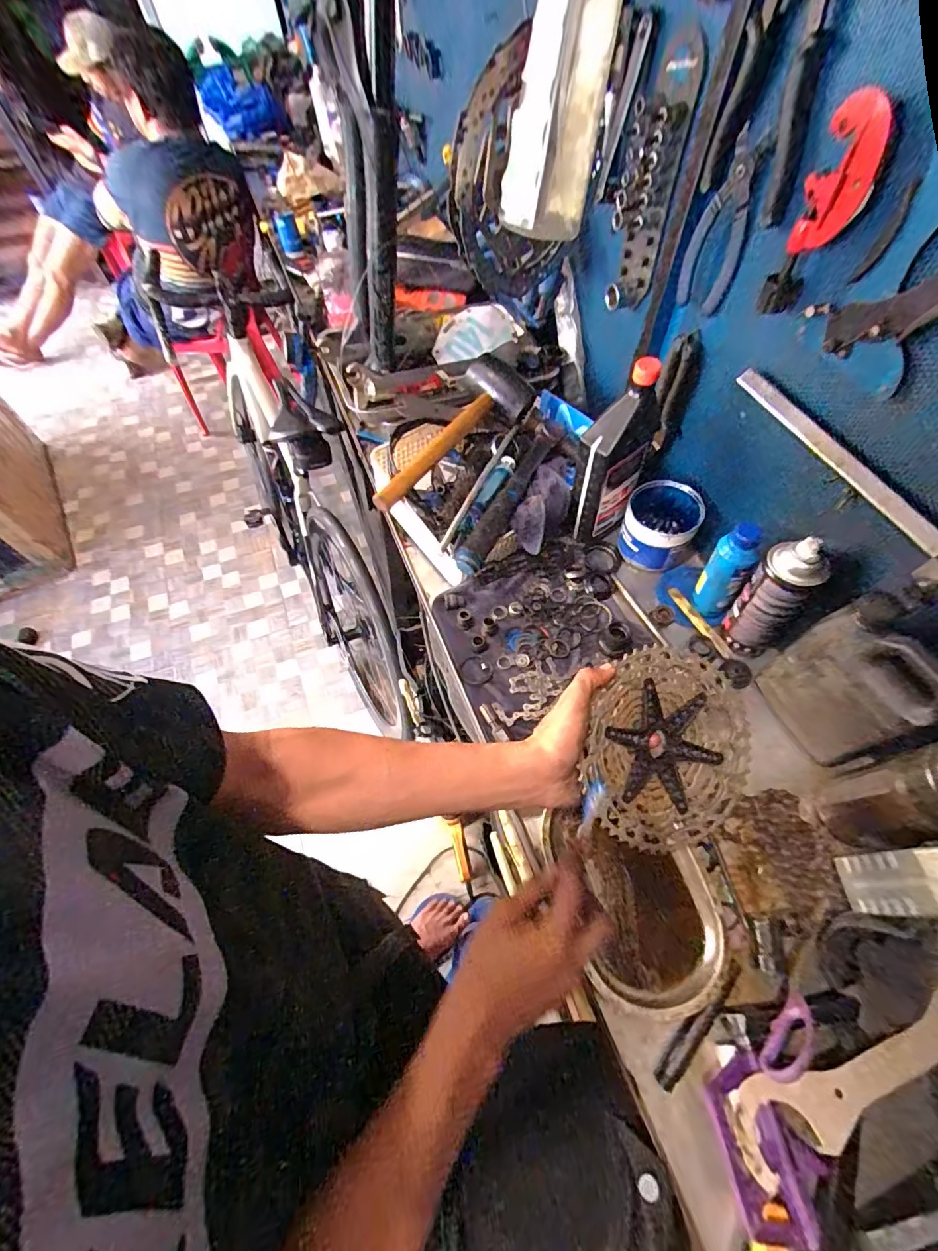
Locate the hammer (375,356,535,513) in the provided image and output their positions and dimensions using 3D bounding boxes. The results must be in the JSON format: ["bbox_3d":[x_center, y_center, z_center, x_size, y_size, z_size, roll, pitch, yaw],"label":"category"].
[{"bbox_3d":[-0.009,-0.306,0.731,0.106,0.059,0.369,28,63,18],"label":"hammer"}]

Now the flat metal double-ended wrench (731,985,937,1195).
[{"bbox_3d":[0.343,0.367,0.401,0.272,0.013,0.053,-22,47,-6],"label":"flat metal double-ended wrench"}]

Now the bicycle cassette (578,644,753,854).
[{"bbox_3d":[0.195,0.124,0.496,0.180,0.043,0.191,1,86,-16],"label":"bicycle cassette"}]

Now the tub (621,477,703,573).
[{"bbox_3d":[0.279,-0.149,0.711,0.092,0.097,0.097,-1,58,1],"label":"tub"}]

